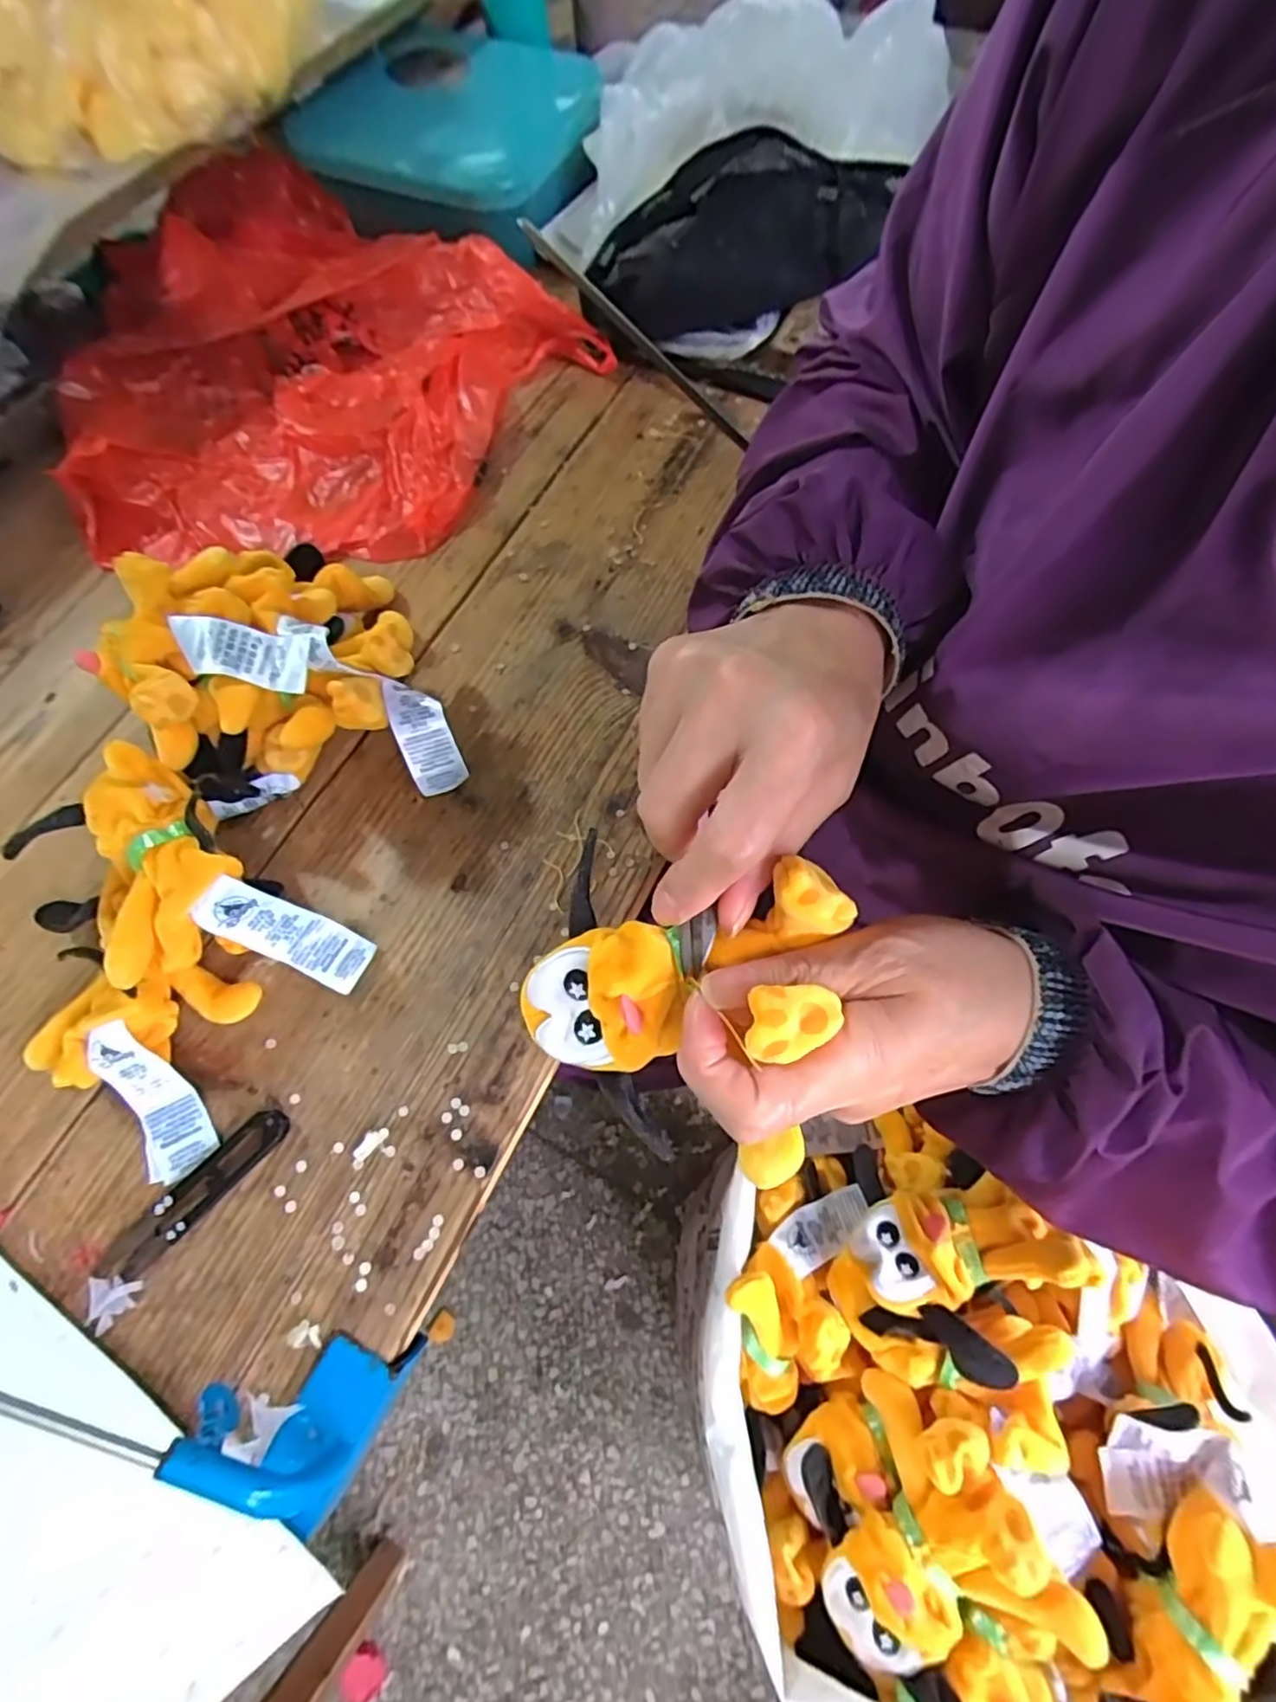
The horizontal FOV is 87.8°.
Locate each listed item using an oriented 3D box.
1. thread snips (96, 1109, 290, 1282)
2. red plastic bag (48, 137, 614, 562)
[{"bbox_3d":[-0.215,0.166,0.322,0.022,0.010,0.097,42,75,17],"label":"thread snips"},{"bbox_3d":[-0.293,-0.389,0.519,0.422,0.082,0.388,36,73,15],"label":"red plastic bag"}]

